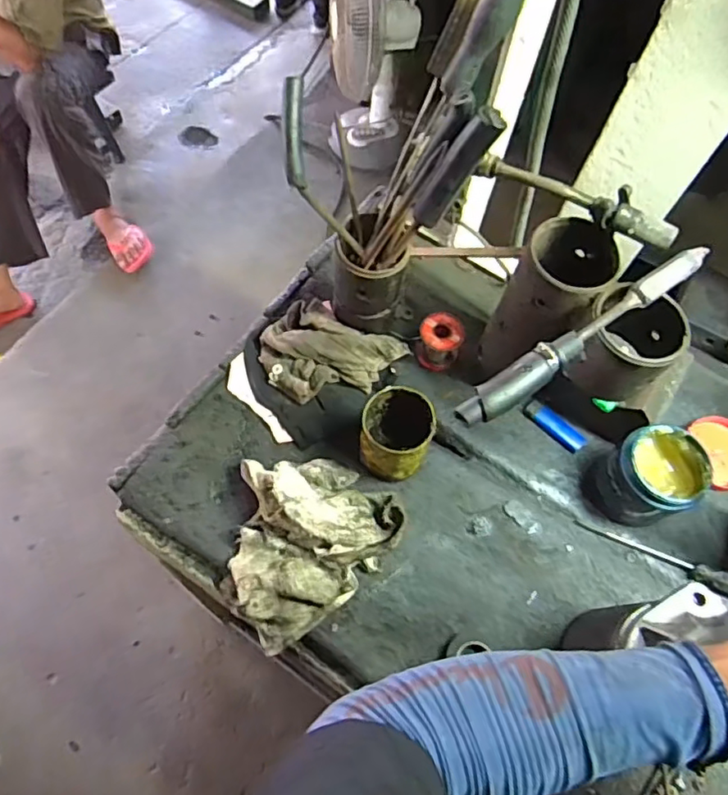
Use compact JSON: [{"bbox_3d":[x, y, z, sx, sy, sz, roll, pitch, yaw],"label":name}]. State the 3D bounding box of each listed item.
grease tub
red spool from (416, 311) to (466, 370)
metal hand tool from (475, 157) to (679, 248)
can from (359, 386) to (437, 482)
[{"bbox_3d":[0.312,0.087,0.655,0.083,0.103,0.091,1,64,-3],"label":"grease tub"},{"bbox_3d":[0.096,-0.072,0.743,0.052,0.057,0.053,15,64,4],"label":"red spool"},{"bbox_3d":[0.201,-0.194,0.566,0.199,0.032,0.028,33,66,26],"label":"metal hand tool"},{"bbox_3d":[0.036,0.044,0.654,0.078,0.114,0.075,20,65,6],"label":"can"}]

